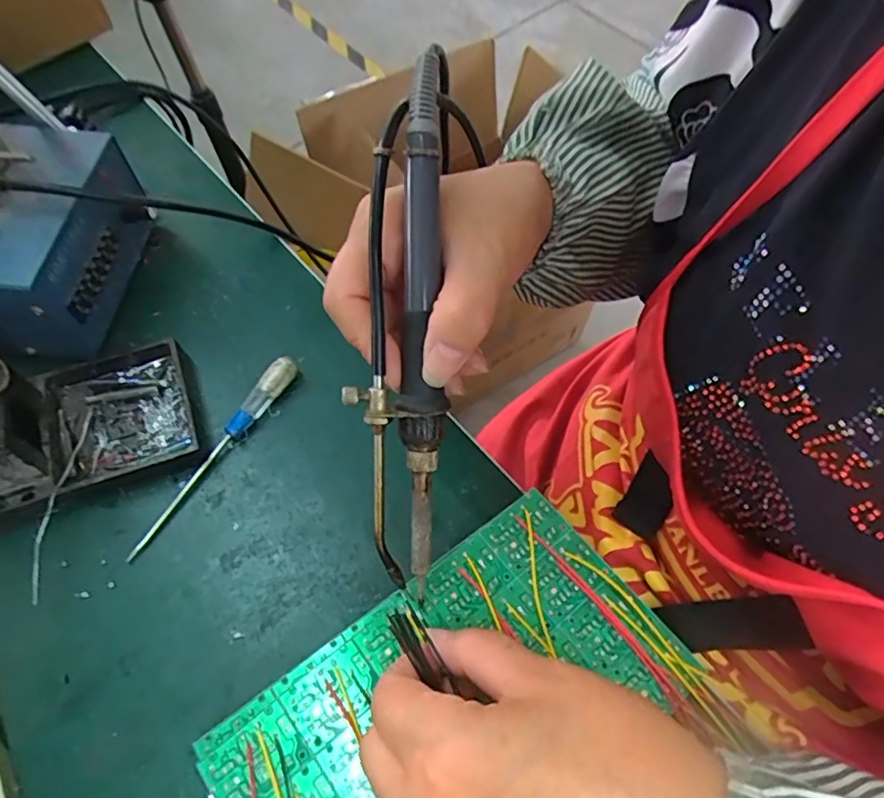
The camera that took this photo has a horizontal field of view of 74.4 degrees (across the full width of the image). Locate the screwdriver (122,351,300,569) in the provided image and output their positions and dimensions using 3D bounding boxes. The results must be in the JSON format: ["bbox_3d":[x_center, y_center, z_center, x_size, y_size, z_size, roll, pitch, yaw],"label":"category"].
[{"bbox_3d":[-0.118,0.027,0.304,0.012,0.016,0.124,29,63,12],"label":"screwdriver"}]

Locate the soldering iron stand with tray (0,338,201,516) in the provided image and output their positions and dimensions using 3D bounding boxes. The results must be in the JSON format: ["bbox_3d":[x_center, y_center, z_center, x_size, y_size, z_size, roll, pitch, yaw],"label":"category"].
[{"bbox_3d":[-0.208,0.011,0.278,0.155,0.068,0.074,-20,64,-12],"label":"soldering iron stand with tray"}]

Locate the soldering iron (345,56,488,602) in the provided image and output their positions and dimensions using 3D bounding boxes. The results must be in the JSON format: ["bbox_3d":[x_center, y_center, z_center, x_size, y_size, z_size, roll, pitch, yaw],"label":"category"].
[{"bbox_3d":[-0.012,-0.025,0.219,0.042,0.020,0.203,3,96,-2],"label":"soldering iron"}]

